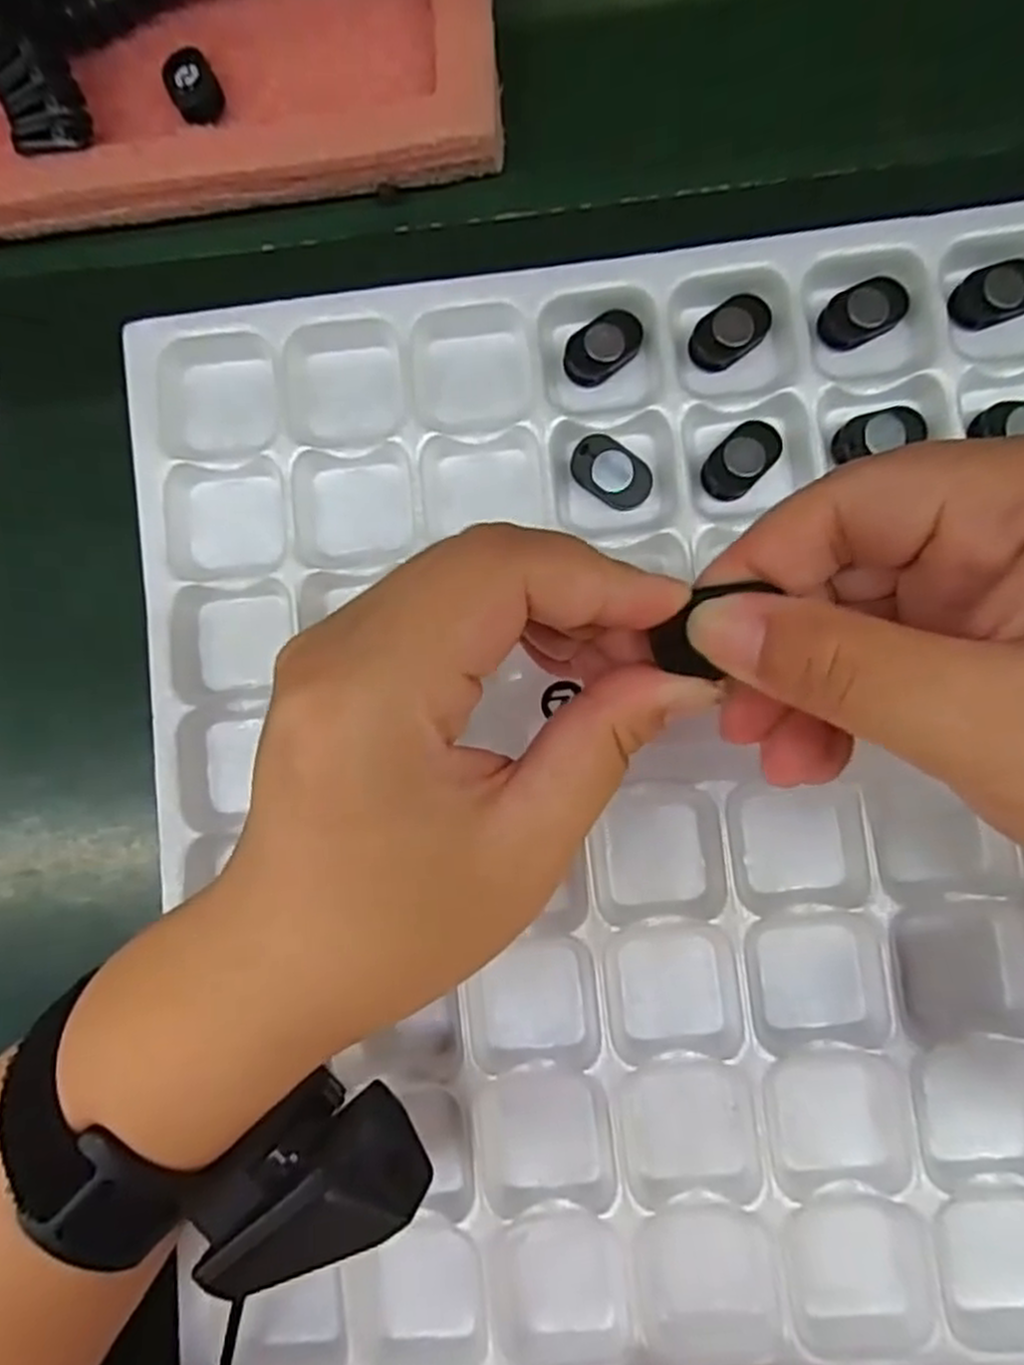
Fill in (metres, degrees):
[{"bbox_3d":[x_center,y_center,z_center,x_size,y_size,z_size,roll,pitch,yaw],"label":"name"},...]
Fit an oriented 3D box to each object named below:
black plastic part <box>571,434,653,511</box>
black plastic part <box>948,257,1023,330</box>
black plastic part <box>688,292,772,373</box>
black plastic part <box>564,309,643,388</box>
[{"bbox_3d":[0.033,-0.071,0.267,0.029,0.004,0.018,35,89,6],"label":"black plastic part"},{"bbox_3d":[0.162,-0.129,0.262,0.029,0.007,0.018,-22,84,3],"label":"black plastic part"},{"bbox_3d":[0.075,-0.120,0.269,0.029,0.007,0.018,-43,83,0],"label":"black plastic part"},{"bbox_3d":[0.032,-0.116,0.272,0.030,0.007,0.017,-45,83,0],"label":"black plastic part"}]

